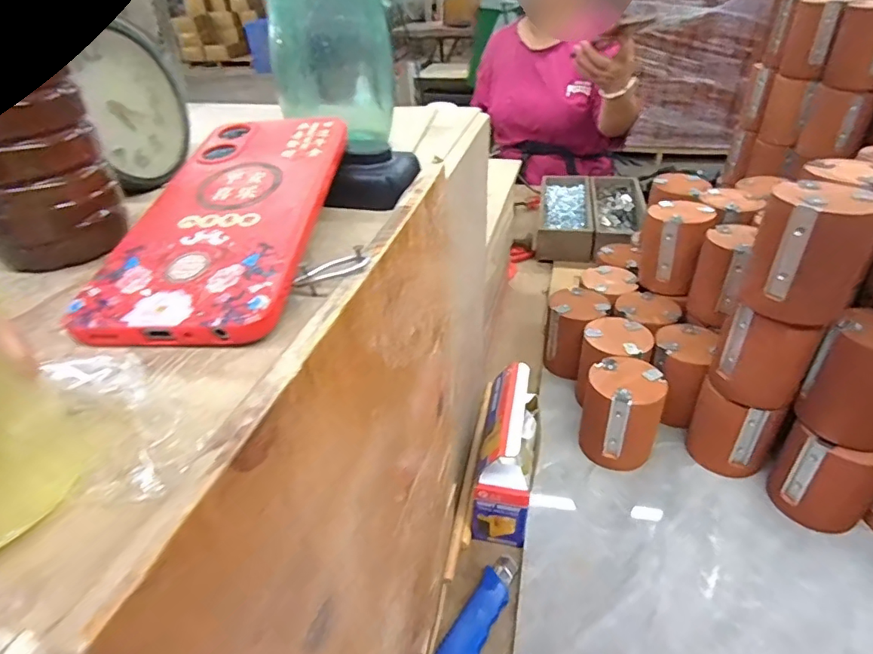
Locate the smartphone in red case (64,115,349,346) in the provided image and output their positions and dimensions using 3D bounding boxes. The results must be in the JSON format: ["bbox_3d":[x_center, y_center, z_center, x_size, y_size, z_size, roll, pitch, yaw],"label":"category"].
[{"bbox_3d":[-0.089,-0.055,0.230,0.077,0.008,0.161,-1,45,4],"label":"smartphone in red case"}]

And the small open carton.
[{"bbox_3d":[0.076,0.125,0.523,0.048,0.119,0.135,7,37,13],"label":"small open carton"}]

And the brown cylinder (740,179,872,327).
[{"bbox_3d":[0.316,-0.064,0.434,0.078,0.101,0.075,24,43,32],"label":"brown cylinder"}]

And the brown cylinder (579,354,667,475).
[{"bbox_3d":[0.204,0.097,0.567,0.075,0.104,0.073,15,39,23],"label":"brown cylinder"}]

